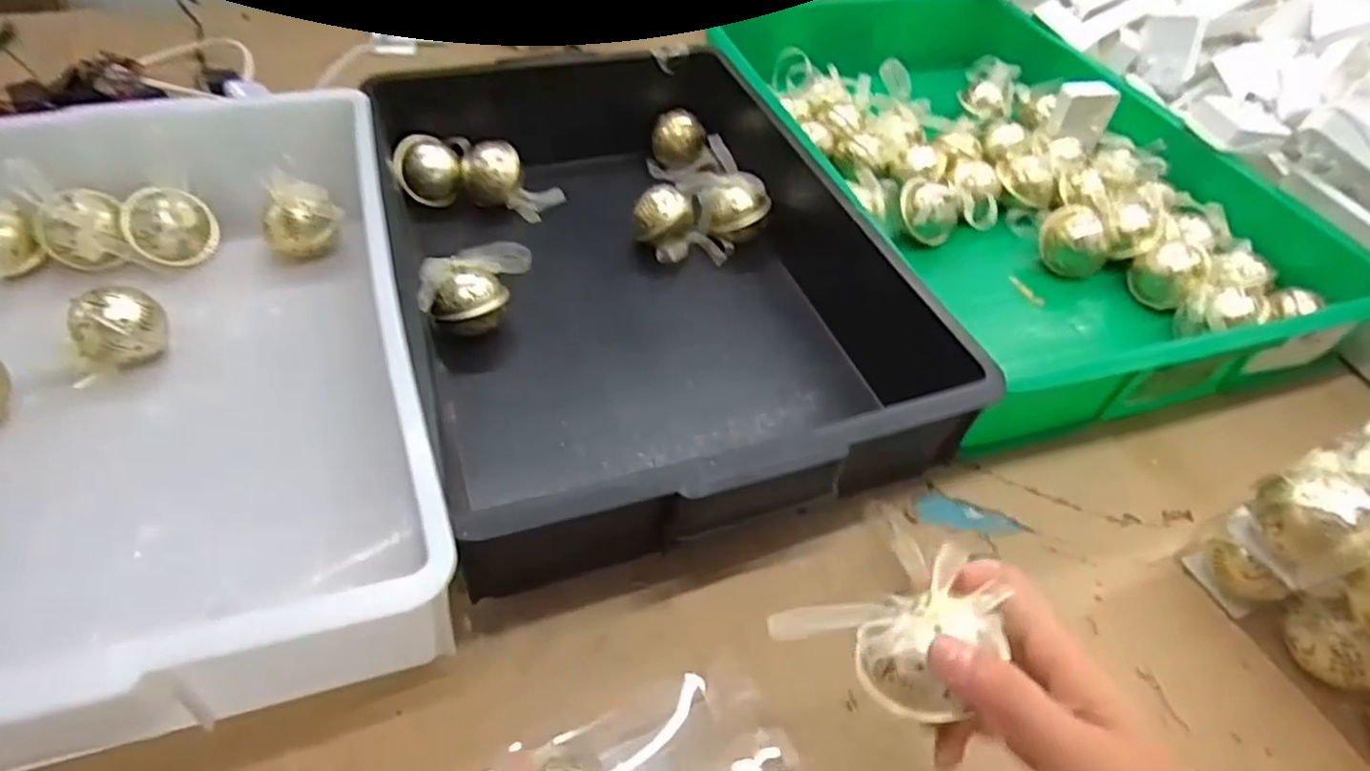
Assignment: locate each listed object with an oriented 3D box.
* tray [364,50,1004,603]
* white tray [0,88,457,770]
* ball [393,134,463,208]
[{"bbox_3d":[-0.032,-0.116,0.588,0.371,0.097,0.507,-12,51,-15],"label":"tray"},{"bbox_3d":[-0.348,-0.006,0.458,0.340,0.134,0.481,-13,51,-16],"label":"white tray"},{"bbox_3d":[-0.240,-0.200,0.681,0.055,0.051,0.050,3,48,-3],"label":"ball"}]

